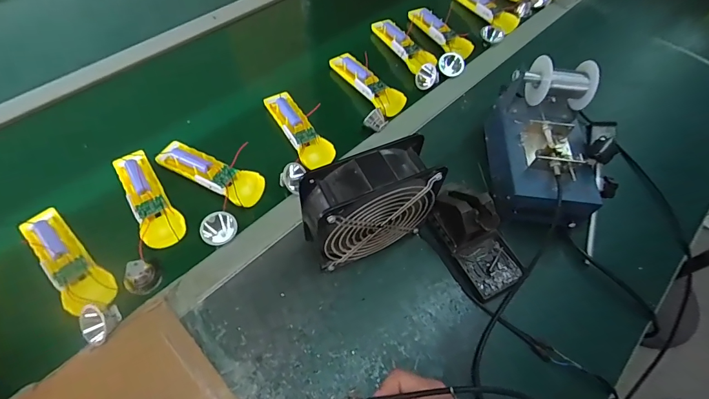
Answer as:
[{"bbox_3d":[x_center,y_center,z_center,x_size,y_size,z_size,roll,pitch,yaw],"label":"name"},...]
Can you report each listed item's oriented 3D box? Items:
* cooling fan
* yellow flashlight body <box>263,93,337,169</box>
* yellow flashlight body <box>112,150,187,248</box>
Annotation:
[{"bbox_3d":[0.013,0.014,0.450,0.154,0.159,0.061,-21,61,-16],"label":"cooling fan"},{"bbox_3d":[-0.092,-0.113,0.605,0.050,0.029,0.166,-27,62,-19],"label":"yellow flashlight body"},{"bbox_3d":[-0.282,-0.004,0.519,0.051,0.022,0.168,-28,63,-19],"label":"yellow flashlight body"}]

